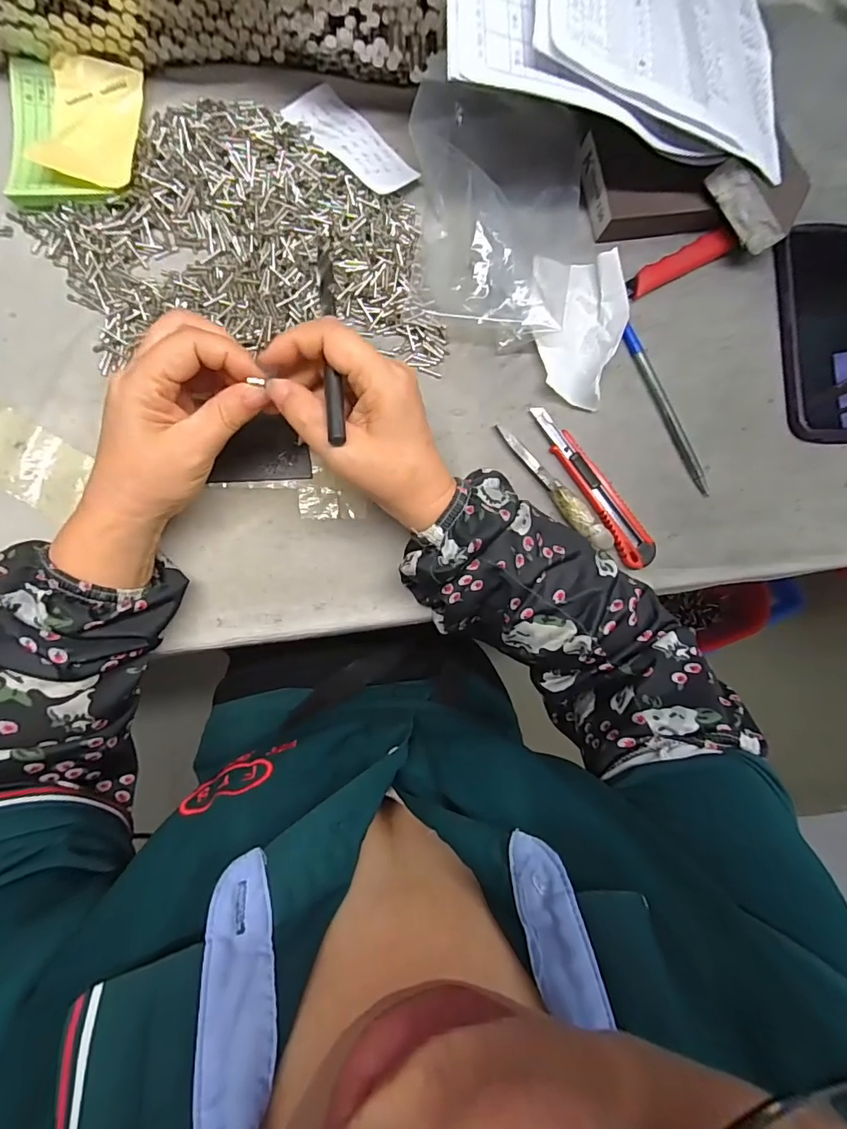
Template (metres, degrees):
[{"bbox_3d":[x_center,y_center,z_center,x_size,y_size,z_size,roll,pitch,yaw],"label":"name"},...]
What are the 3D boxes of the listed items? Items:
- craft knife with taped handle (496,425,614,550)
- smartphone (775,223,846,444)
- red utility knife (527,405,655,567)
[{"bbox_3d":[0.094,-0.055,0.343,0.016,0.015,0.113,-42,93,-6],"label":"craft knife with taped handle"},{"bbox_3d":[0.326,-0.184,0.382,0.082,0.017,0.176,-1,89,-6],"label":"smartphone"},{"bbox_3d":[0.123,-0.056,0.351,0.023,0.011,0.136,-36,92,-6],"label":"red utility knife"}]

